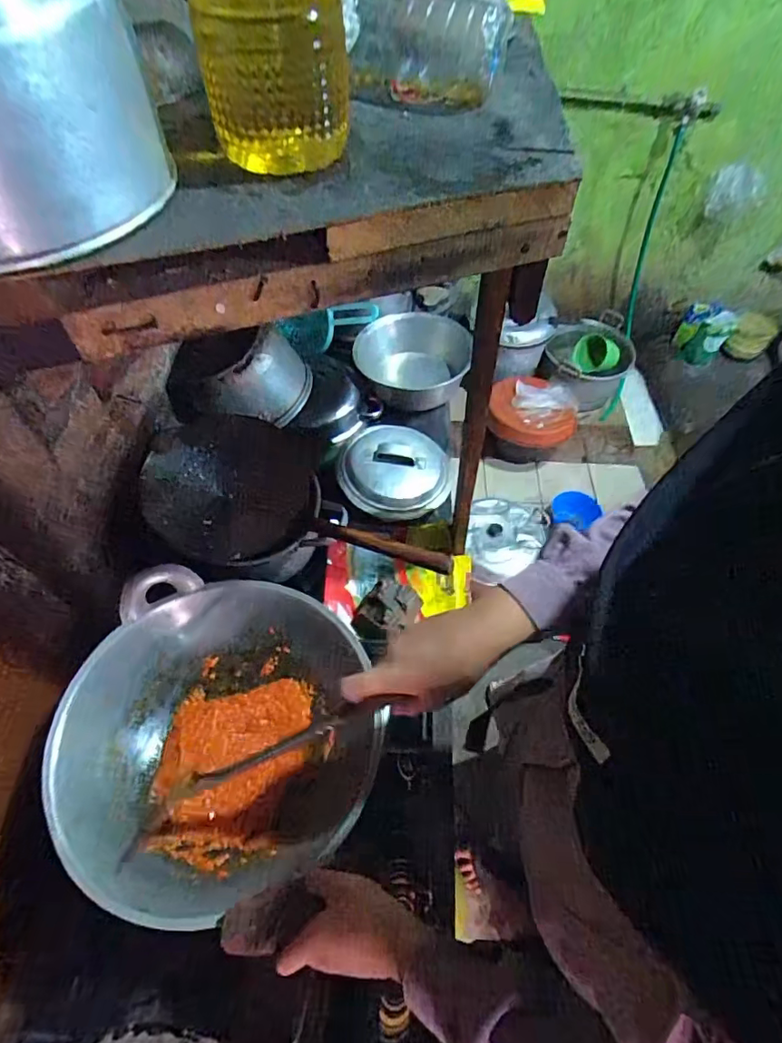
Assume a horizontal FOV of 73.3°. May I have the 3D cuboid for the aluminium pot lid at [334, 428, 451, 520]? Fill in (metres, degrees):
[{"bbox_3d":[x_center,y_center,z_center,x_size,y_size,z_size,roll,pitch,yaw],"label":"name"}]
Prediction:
[{"bbox_3d":[0.005,-0.104,0.971,0.199,0.044,0.191,1,66,-3],"label":"aluminium pot lid"}]

